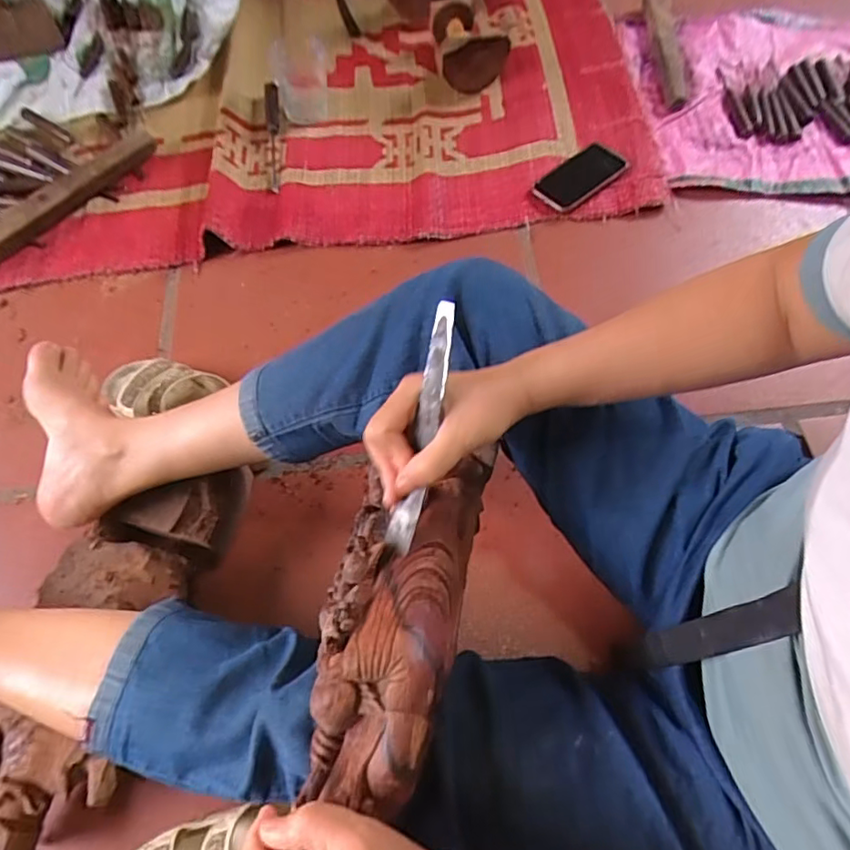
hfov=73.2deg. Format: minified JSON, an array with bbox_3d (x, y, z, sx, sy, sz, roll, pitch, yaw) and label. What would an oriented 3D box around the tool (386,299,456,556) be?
[{"bbox_3d":[-0.002,0.005,0.381,0.019,0.012,0.174,13,106,6],"label":"tool"}]

